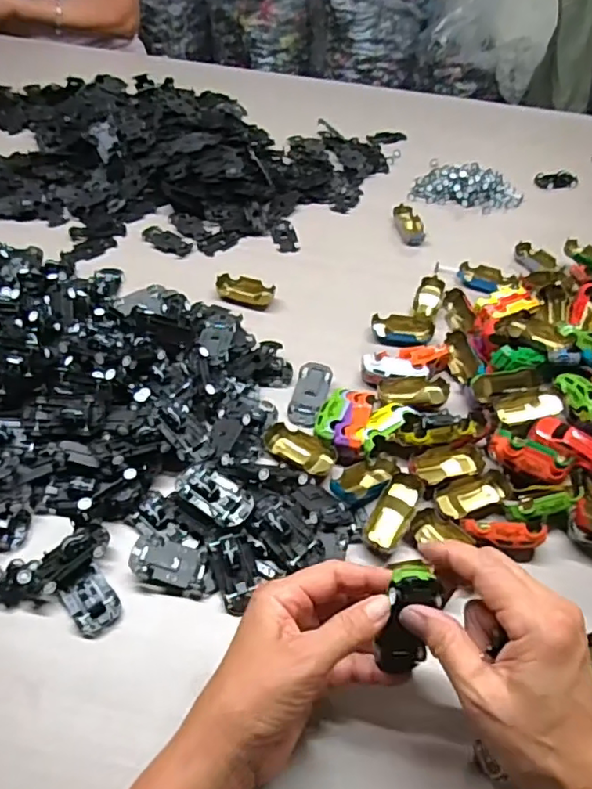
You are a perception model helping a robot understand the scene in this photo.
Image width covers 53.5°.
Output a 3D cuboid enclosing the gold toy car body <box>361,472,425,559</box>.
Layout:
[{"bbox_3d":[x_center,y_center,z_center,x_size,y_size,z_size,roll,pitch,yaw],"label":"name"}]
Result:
[{"bbox_3d":[0.077,0.093,0.459,0.030,0.019,0.067,25,53,17],"label":"gold toy car body"}]

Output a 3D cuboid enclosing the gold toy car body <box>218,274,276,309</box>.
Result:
[{"bbox_3d":[-0.055,-0.113,0.643,0.062,0.017,0.036,11,50,6],"label":"gold toy car body"}]

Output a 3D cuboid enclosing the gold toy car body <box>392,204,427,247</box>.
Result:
[{"bbox_3d":[0.144,-0.215,0.742,0.036,0.019,0.058,-1,50,-5],"label":"gold toy car body"}]

